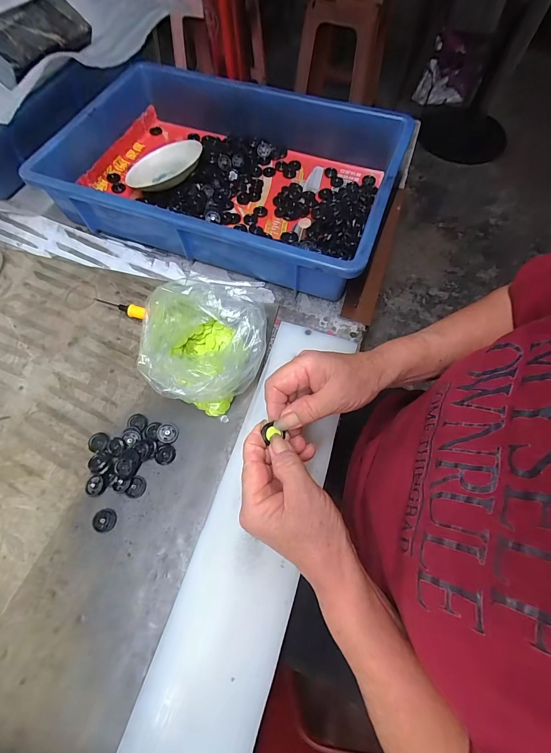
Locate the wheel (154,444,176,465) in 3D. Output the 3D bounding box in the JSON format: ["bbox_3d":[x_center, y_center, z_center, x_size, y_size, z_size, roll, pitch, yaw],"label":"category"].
[{"bbox_3d":[-0.111,0.078,0.323,0.019,0.005,0.019,1,65,-1],"label":"wheel"}]

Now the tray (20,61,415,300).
[{"bbox_3d":[-0.055,-0.291,0.444,0.418,0.078,0.313,19,66,7],"label":"tray"}]

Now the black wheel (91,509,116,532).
[{"bbox_3d":[-0.159,0.133,0.297,0.020,0.004,0.020,-1,65,-2],"label":"black wheel"}]

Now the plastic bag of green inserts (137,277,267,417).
[{"bbox_3d":[-0.076,-0.036,0.339,0.121,0.061,0.134,25,67,9],"label":"plastic bag of green inserts"}]

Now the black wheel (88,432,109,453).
[{"bbox_3d":[-0.179,0.067,0.326,0.021,0.006,0.020,1,65,-1],"label":"black wheel"}]

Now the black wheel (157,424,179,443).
[{"bbox_3d":[-0.111,0.058,0.330,0.021,0.007,0.019,15,66,5],"label":"black wheel"}]

